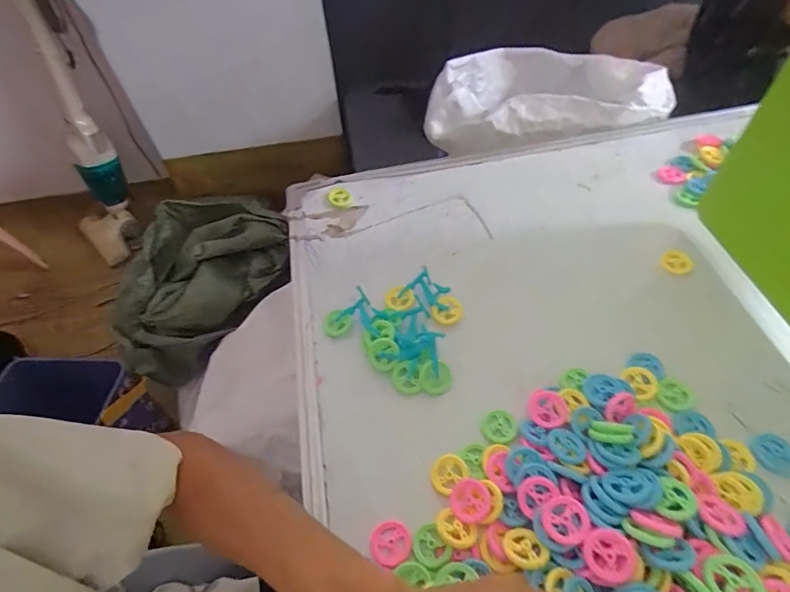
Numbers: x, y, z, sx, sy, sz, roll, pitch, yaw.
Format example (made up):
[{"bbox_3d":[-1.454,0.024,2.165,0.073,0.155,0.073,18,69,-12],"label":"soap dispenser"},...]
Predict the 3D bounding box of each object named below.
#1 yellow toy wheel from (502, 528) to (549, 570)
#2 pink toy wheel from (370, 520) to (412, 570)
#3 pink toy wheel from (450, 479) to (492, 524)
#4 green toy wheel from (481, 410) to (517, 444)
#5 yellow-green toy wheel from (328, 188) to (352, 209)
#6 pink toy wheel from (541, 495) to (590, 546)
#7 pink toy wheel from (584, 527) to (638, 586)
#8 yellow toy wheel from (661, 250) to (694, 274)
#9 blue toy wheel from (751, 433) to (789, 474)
[{"bbox_3d":[0.088,0.171,0.300,0.022,0.005,0.027,-14,27,-18],"label":"yellow toy wheel"},{"bbox_3d":[-0.003,0.181,0.320,0.030,0.005,0.029,-3,52,4],"label":"pink toy wheel"},{"bbox_3d":[0.056,0.152,0.326,0.027,0.011,0.030,-22,53,-12],"label":"pink toy wheel"},{"bbox_3d":[0.088,0.110,0.369,0.029,0.006,0.028,-3,52,4],"label":"green toy wheel"},{"bbox_3d":[-0.071,-0.127,0.564,0.028,0.007,0.028,-13,52,-4],"label":"yellow-green toy wheel"},{"bbox_3d":[0.115,0.152,0.297,0.030,0.004,0.029,-12,54,17],"label":"pink toy wheel"},{"bbox_3d":[0.138,0.165,0.279,0.028,0.008,0.030,-3,52,4],"label":"pink toy wheel"},{"bbox_3d":[0.295,-0.035,0.458,0.028,0.006,0.031,29,60,25],"label":"yellow toy wheel"},{"bbox_3d":[0.296,0.122,0.341,0.030,0.004,0.029,-3,52,4],"label":"blue toy wheel"}]

